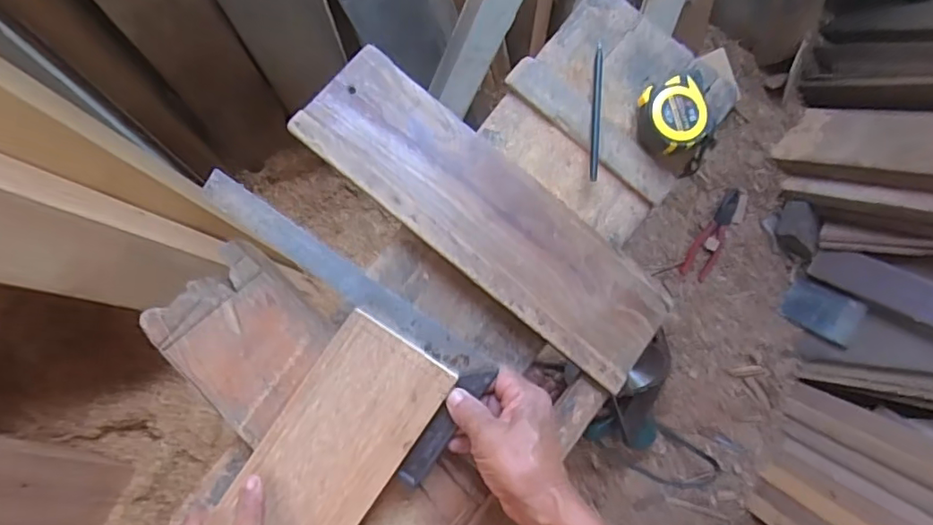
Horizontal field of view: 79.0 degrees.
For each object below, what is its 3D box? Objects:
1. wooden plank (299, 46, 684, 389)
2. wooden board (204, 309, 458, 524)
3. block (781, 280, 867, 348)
[{"bbox_3d":[0.022,-0.044,0.545,0.390,0.012,0.116,39,76,0],"label":"wooden plank"},{"bbox_3d":[-0.111,0.159,0.473,0.107,0.014,0.218,36,90,-4],"label":"wooden board"},{"bbox_3d":[0.697,0.098,1.116,0.134,0.014,0.093,32,116,38],"label":"block"}]

